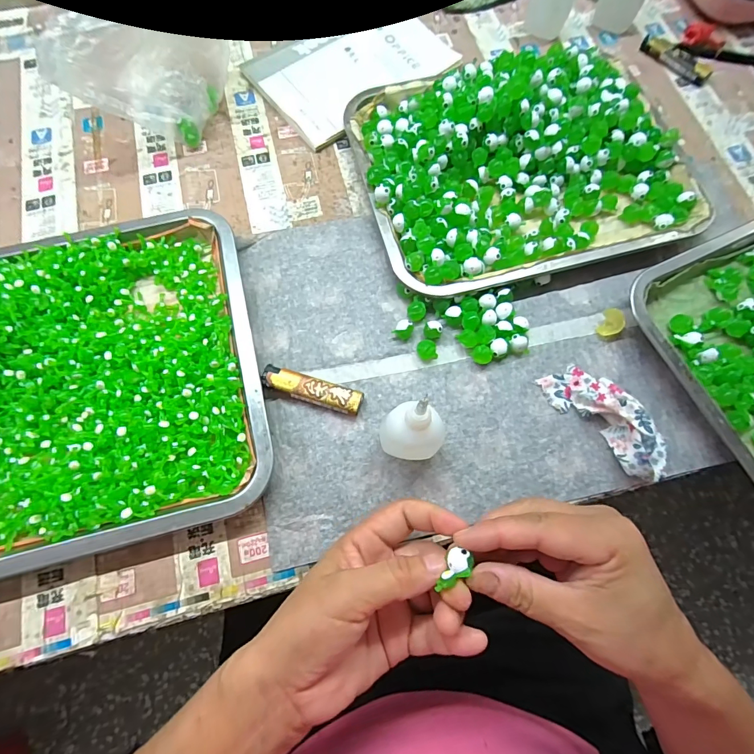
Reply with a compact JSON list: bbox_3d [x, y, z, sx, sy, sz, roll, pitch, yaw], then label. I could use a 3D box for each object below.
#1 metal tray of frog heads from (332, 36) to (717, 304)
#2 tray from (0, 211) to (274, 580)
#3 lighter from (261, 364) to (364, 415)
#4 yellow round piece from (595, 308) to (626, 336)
[{"bbox_3d":[0.134,-0.204,0.368,0.293,0.041,0.232,-14,74,-5],"label":"metal tray of frog heads"},{"bbox_3d":[-0.246,0.006,0.303,0.301,0.035,0.252,-14,74,-5],"label":"tray"},{"bbox_3d":[-0.051,0.011,0.313,0.079,0.013,0.020,17,74,5],"label":"lighter"},{"bbox_3d":[0.199,-0.045,0.336,0.016,0.014,0.022,25,74,7],"label":"yellow round piece"}]

